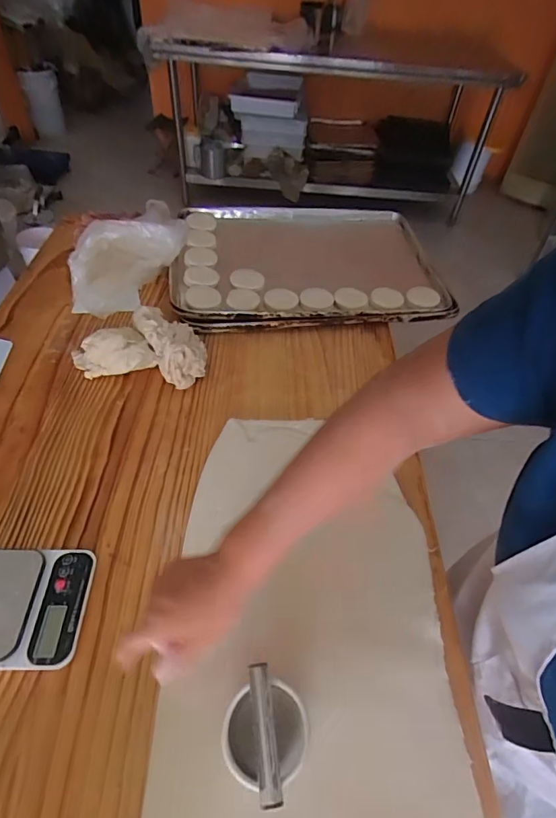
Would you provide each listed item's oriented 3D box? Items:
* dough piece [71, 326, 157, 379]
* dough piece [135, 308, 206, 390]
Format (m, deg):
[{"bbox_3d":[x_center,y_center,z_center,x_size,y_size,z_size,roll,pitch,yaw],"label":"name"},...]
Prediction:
[{"bbox_3d":[-0.284,-0.099,0.763,0.133,0.071,0.096,-14,53,-16],"label":"dough piece"},{"bbox_3d":[-0.186,-0.118,0.780,0.088,0.069,0.155,-24,56,-23],"label":"dough piece"}]

